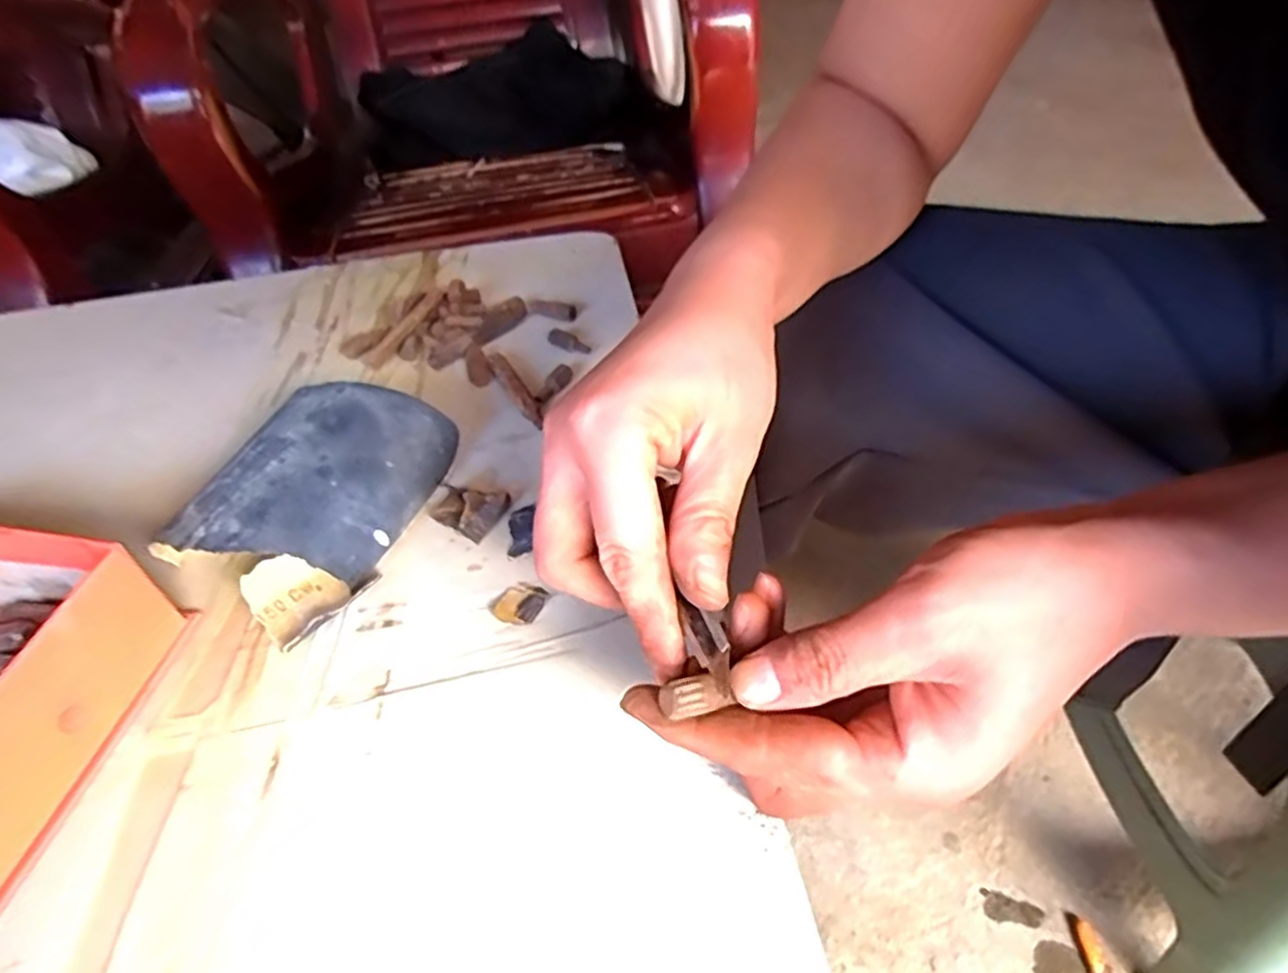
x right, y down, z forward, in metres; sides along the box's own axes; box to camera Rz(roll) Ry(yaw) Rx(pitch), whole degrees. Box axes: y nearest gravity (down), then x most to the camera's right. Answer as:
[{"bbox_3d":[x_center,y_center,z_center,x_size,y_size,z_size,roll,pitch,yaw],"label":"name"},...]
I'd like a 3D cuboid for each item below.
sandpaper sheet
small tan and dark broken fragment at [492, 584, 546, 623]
[{"bbox_3d":[-0.155,0.003,0.344,0.091,0.037,0.126,12,47,17],"label":"sandpaper sheet"},{"bbox_3d":[-0.053,0.049,0.310,0.020,0.004,0.019,10,46,16],"label":"small tan and dark broken fragment"}]

